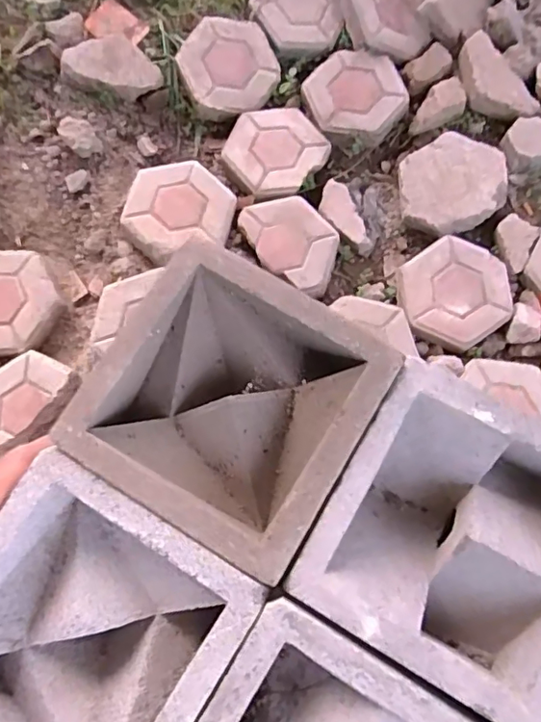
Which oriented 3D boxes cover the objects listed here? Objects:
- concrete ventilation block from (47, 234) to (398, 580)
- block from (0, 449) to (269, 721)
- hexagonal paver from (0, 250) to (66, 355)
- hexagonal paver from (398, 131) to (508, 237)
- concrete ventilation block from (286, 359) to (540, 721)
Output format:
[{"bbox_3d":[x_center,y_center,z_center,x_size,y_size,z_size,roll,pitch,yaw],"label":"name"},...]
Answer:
[{"bbox_3d":[-0.030,0.033,0.448,0.198,0.064,0.193,30,76,9],"label":"concrete ventilation block"},{"bbox_3d":[-0.135,0.200,0.420,0.198,0.070,0.203,31,76,9],"label":"block"},{"bbox_3d":[-0.500,-0.109,1.064,0.213,0.042,0.201,8,74,3],"label":"hexagonal paver"},{"bbox_3d":[0.362,-0.358,1.128,0.216,0.046,0.199,-29,76,-8],"label":"hexagonal paver"},{"bbox_3d":[0.142,0.132,0.431,0.194,0.063,0.195,29,76,9],"label":"concrete ventilation block"}]

